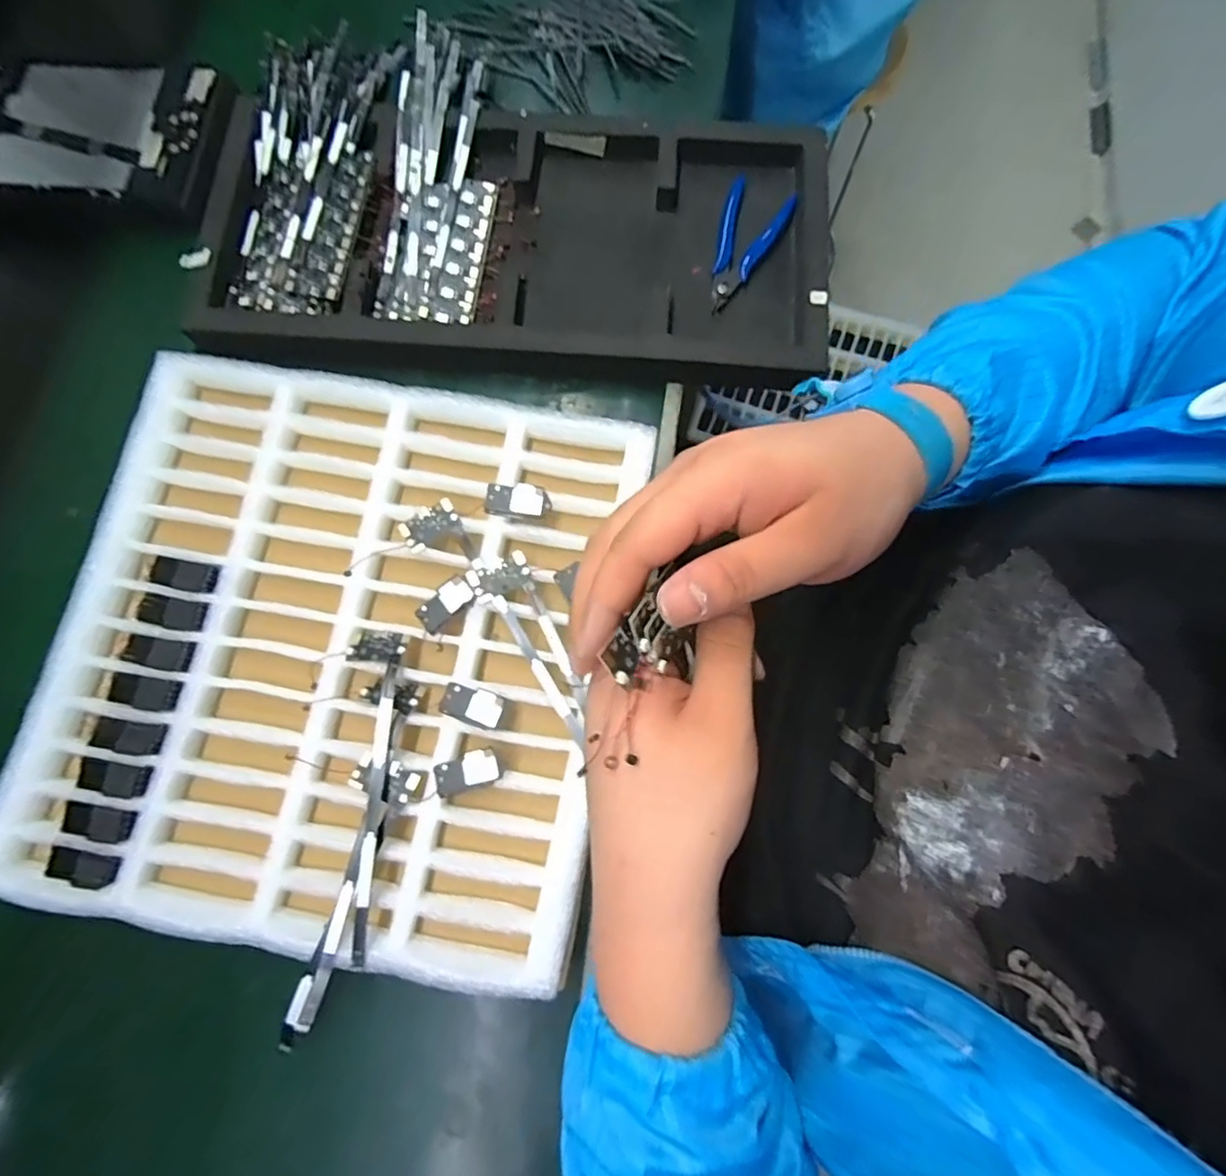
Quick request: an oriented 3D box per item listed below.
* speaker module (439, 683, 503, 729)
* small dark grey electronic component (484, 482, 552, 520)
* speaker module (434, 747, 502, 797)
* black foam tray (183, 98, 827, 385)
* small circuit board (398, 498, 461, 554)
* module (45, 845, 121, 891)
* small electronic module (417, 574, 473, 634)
[{"bbox_3d":[-0.083,0.069,0.343,0.036,0.009,0.021,13,73,1],"label":"speaker module"},{"bbox_3d":[-0.060,-0.054,0.367,0.040,0.012,0.021,6,73,-1],"label":"small dark grey electronic component"},{"bbox_3d":[-0.084,0.105,0.334,0.038,0.007,0.018,-14,75,-7],"label":"speaker module"},{"bbox_3d":[-0.072,-0.276,0.457,0.469,0.037,0.216,4,73,-2],"label":"black foam tray"},{"bbox_3d":[-0.116,-0.039,0.367,0.036,0.011,0.024,-25,76,-10],"label":"small circuit board"},{"bbox_3d":[-0.304,0.159,0.330,0.045,0.010,0.020,11,73,0],"label":"module"},{"bbox_3d":[-0.102,0.009,0.353,0.035,0.004,0.018,-43,93,-6],"label":"small electronic module"}]

